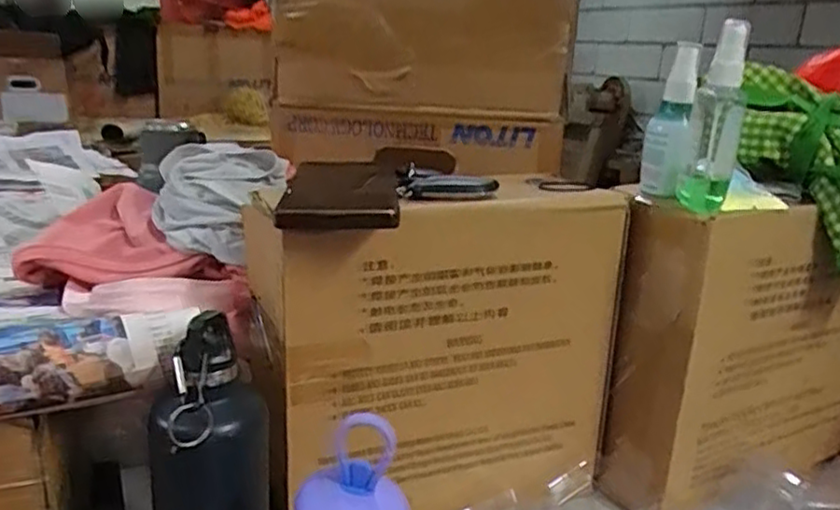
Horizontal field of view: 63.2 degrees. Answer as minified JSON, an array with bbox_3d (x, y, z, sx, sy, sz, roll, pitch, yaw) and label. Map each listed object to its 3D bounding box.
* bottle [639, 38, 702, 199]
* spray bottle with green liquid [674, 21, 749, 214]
[{"bbox_3d":[0.200,-0.104,0.541,0.035,0.118,0.030,9,18,19],"label":"bottle"},{"bbox_3d":[0.223,-0.102,0.515,0.035,0.136,0.034,11,18,24],"label":"spray bottle with green liquid"}]

